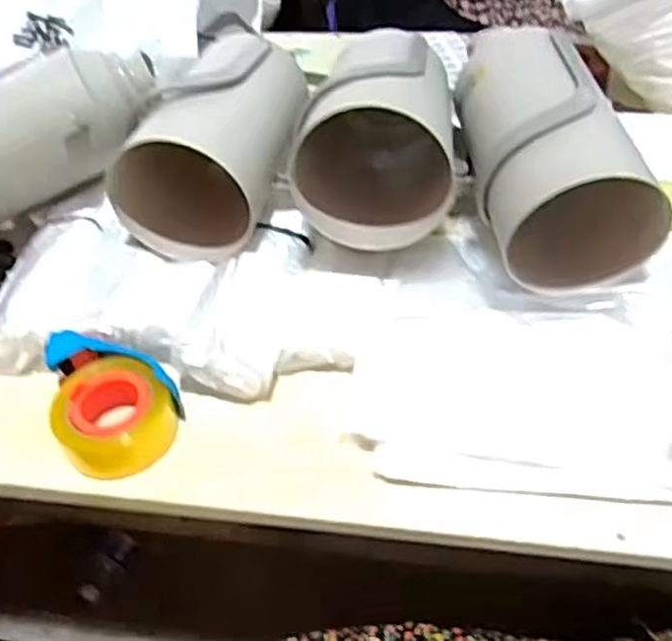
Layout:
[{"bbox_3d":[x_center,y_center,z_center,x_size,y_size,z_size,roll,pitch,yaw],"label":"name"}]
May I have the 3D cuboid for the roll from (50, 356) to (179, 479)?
[{"bbox_3d":[-0.209,0.088,0.680,0.103,0.061,0.099,-3,45,3],"label":"roll"}]

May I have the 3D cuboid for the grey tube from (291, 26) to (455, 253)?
[{"bbox_3d":[0.044,-0.202,0.811,0.178,0.173,0.278,-1,45,5],"label":"grey tube"}]

